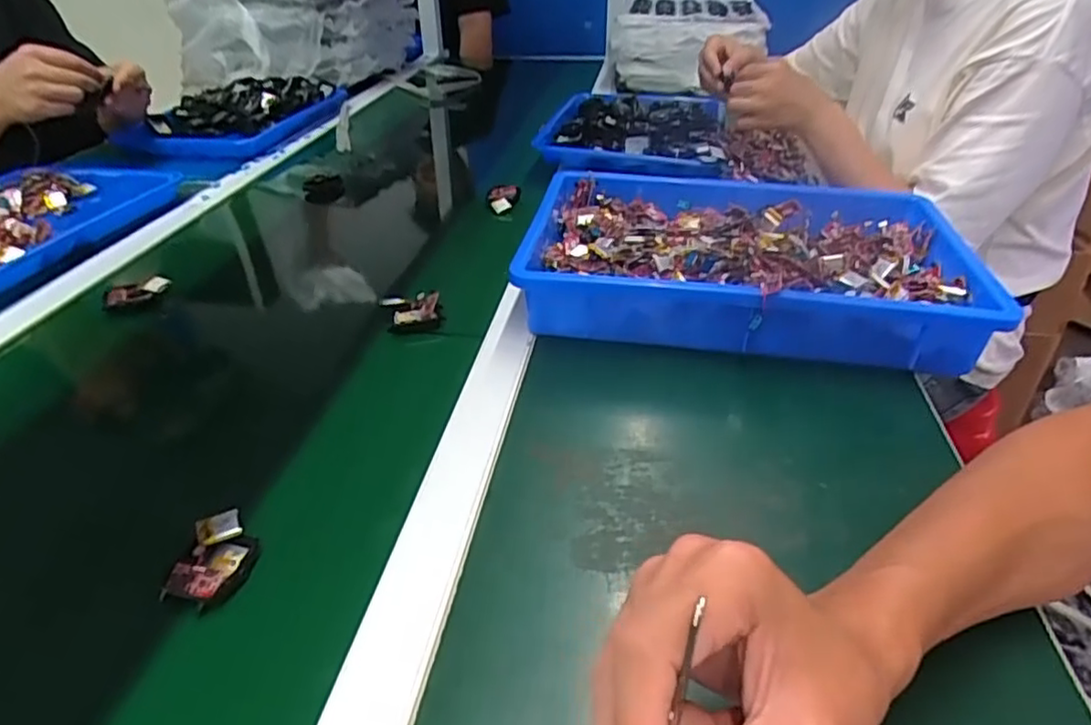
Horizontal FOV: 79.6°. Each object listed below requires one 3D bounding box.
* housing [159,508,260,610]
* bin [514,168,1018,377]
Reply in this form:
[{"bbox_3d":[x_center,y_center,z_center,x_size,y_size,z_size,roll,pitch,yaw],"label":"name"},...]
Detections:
[{"bbox_3d":[-0.181,0.108,0.361,0.035,0.017,0.053,3,35,7],"label":"housing"},{"bbox_3d":[0.171,-0.091,0.594,0.372,0.075,0.255,6,36,11],"label":"bin"}]

